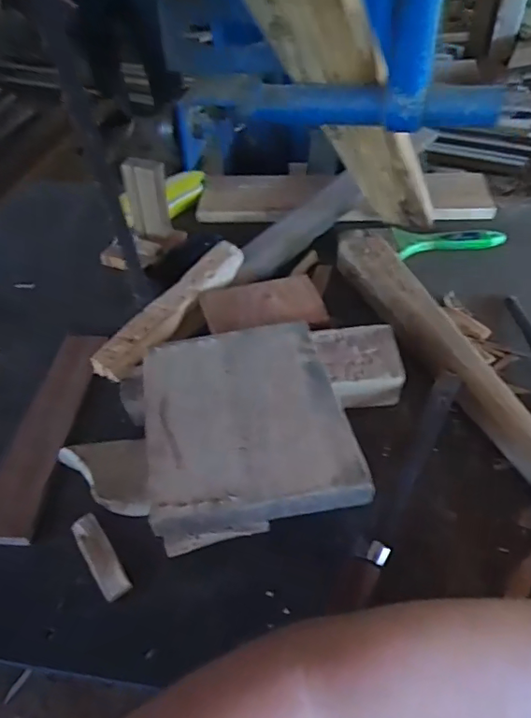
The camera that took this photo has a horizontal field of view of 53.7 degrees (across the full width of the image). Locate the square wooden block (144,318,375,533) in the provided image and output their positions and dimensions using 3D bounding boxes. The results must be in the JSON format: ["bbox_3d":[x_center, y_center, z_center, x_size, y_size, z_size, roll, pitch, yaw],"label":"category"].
[{"bbox_3d":[-0.015,0.040,0.393,0.140,0.026,0.164,-9,45,-6],"label":"square wooden block"}]

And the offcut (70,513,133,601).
[{"bbox_3d":[-0.120,0.142,0.381,0.018,0.012,0.067,-28,63,-23],"label":"offcut"}]

